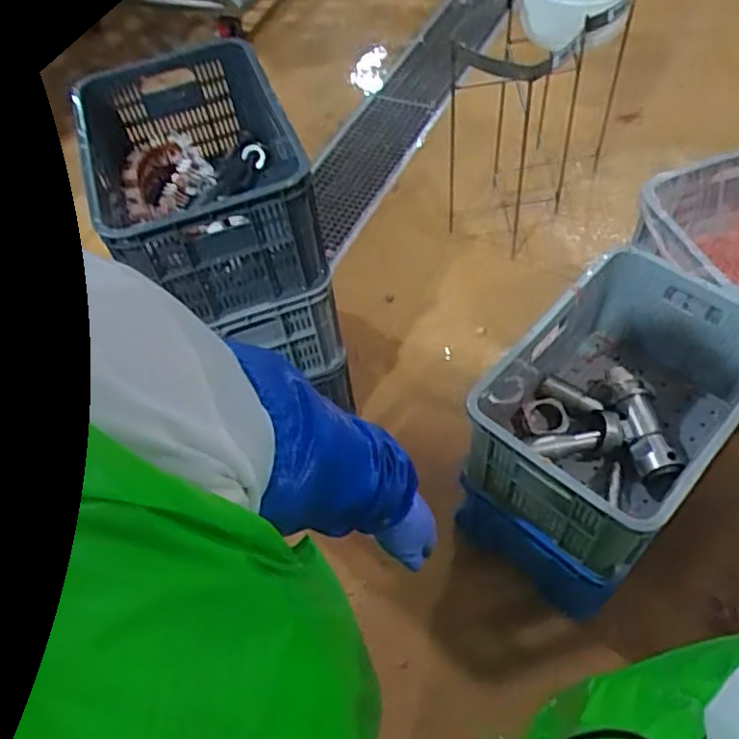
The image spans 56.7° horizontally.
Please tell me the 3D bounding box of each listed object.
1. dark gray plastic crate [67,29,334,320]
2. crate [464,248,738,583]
[{"bbox_3d":[-0.326,-0.364,1.310,0.368,0.248,0.505,-16,53,-8],"label":"dark gray plastic crate"},{"bbox_3d":[0.453,0.059,1.277,0.382,0.272,0.518,35,63,26],"label":"crate"}]

